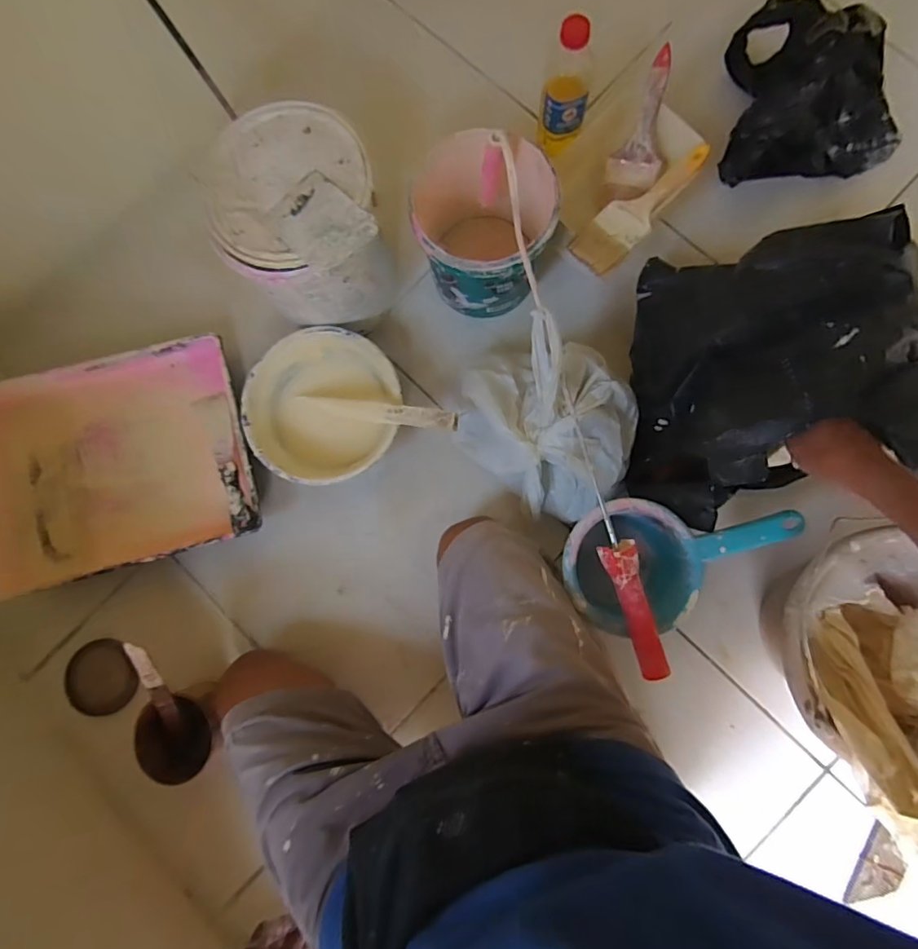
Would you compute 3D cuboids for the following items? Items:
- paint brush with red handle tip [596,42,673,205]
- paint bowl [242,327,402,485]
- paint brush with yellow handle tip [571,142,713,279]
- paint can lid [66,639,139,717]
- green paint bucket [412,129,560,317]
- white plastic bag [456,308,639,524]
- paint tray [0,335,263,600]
[{"bbox_3d":[0.237,-0.437,0.658,0.065,0.024,0.169,12,129,4],"label":"paint brush with red handle tip"},{"bbox_3d":[-0.175,-0.087,0.678,0.197,0.070,0.194,0,83,4],"label":"paint bowl"},{"bbox_3d":[0.219,-0.327,0.618,0.059,0.029,0.201,41,88,7],"label":"paint brush with yellow handle tip"},{"bbox_3d":[-0.475,0.269,0.676,0.077,0.017,0.094,-32,82,0],"label":"paint can lid"},{"bbox_3d":[0.032,-0.301,0.647,0.156,0.166,0.170,0,83,4],"label":"green paint bucket"},{"bbox_3d":[0.106,-0.067,0.599,0.217,0.138,0.188,43,88,7],"label":"white plastic bag"},{"bbox_3d":[-0.462,-0.014,0.700,0.368,0.082,0.282,-16,83,2],"label":"paint tray"}]

